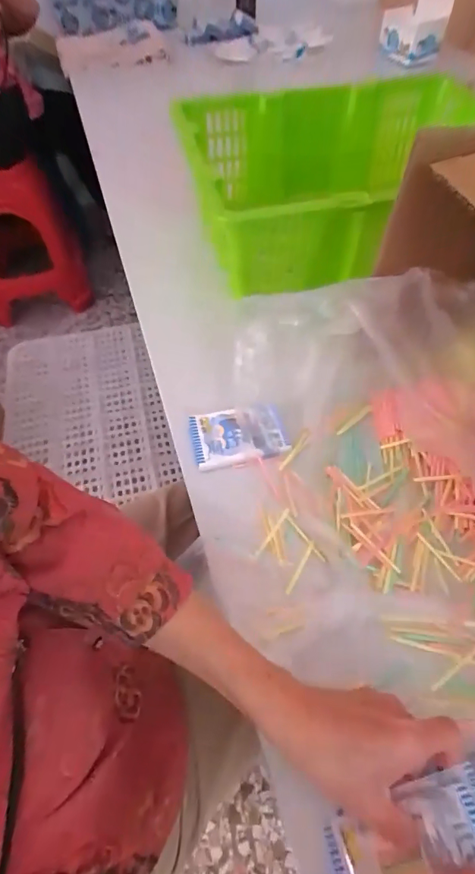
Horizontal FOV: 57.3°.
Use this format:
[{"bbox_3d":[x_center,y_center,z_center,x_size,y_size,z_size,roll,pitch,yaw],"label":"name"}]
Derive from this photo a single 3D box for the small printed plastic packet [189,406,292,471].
[{"bbox_3d":[0.002,-0.002,0.488,0.103,0.011,0.072,-9,57,-5],"label":"small printed plastic packet"}]

